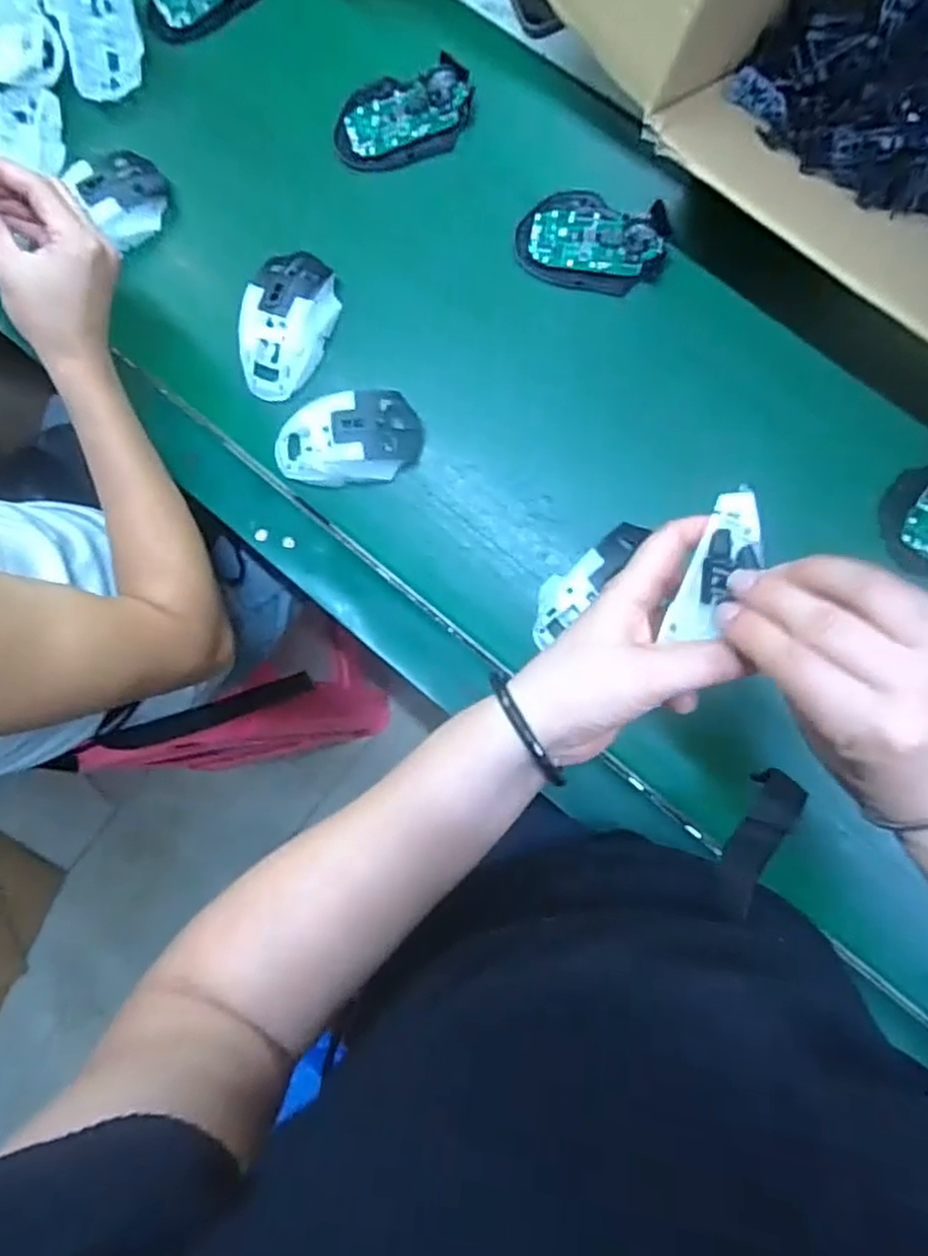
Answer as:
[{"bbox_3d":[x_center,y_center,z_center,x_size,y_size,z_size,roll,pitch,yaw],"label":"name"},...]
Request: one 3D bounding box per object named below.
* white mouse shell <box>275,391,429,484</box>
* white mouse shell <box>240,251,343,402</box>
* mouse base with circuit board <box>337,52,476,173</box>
[{"bbox_3d":[-0.094,-0.148,0.566,0.116,0.037,0.071,-15,86,8],"label":"white mouse shell"},{"bbox_3d":[-0.141,-0.243,0.572,0.061,0.030,0.116,19,91,9],"label":"white mouse shell"},{"bbox_3d":[-0.050,-0.418,0.583,0.114,0.020,0.068,-11,86,8],"label":"mouse base with circuit board"}]

